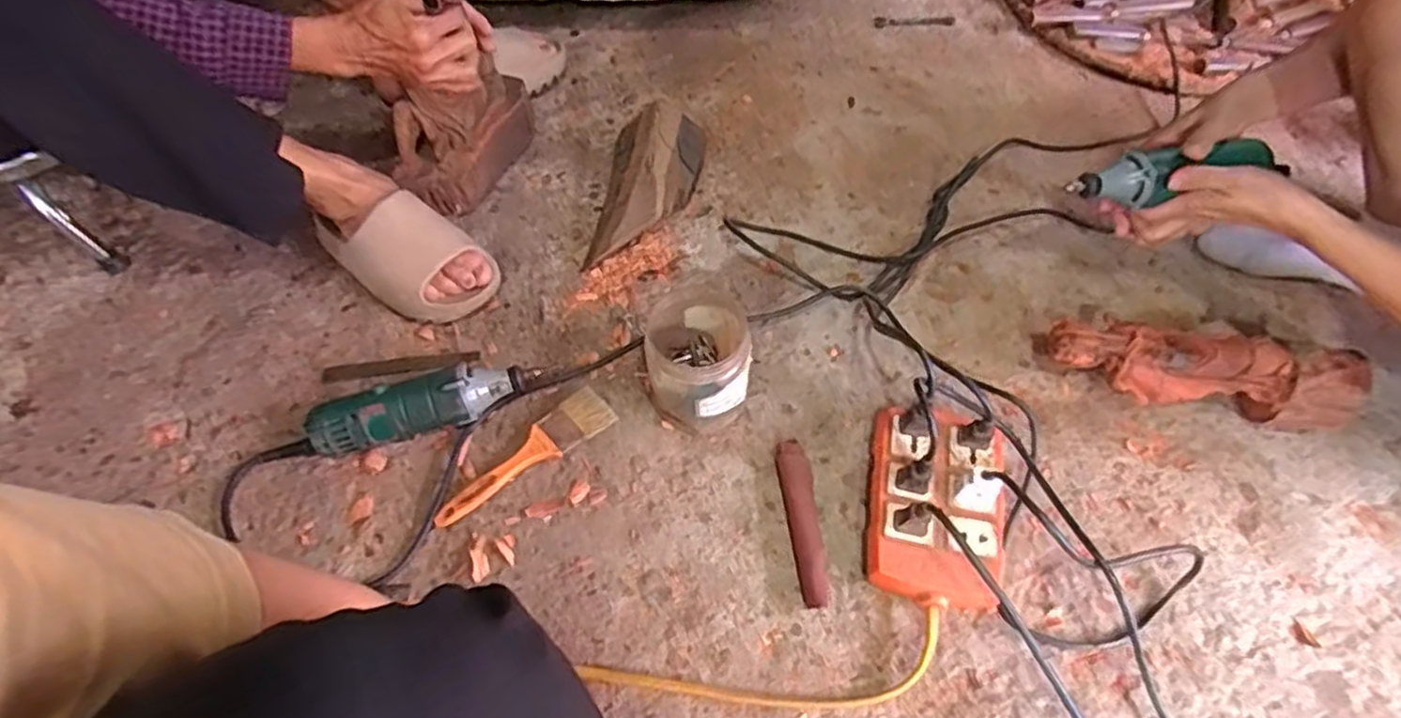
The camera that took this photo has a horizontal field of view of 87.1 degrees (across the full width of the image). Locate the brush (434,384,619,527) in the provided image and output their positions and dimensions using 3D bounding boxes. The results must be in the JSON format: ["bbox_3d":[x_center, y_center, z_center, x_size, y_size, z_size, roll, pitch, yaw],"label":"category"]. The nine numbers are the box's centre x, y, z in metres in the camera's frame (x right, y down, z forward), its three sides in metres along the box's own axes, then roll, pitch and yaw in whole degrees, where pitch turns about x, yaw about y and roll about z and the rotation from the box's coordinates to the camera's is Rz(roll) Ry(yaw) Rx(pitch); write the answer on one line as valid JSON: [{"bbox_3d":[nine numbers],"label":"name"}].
[{"bbox_3d":[-0.163,0.090,0.679,0.179,0.015,0.044,-35,63,-21],"label":"brush"}]

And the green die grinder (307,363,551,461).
[{"bbox_3d":[-0.257,0.044,0.692,0.208,0.055,0.048,-15,57,-10],"label":"green die grinder"}]

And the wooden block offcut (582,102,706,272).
[{"bbox_3d":[-0.059,-0.208,0.845,0.112,0.064,0.231,5,56,3],"label":"wooden block offcut"}]

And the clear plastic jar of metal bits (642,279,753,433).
[{"bbox_3d":[-0.005,0.005,0.691,0.090,0.107,0.104,-4,56,-3],"label":"clear plastic jar of metal bits"}]

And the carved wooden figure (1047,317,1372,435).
[{"bbox_3d":[0.472,0.012,0.709,0.266,0.084,0.075,9,56,6],"label":"carved wooden figure"}]

